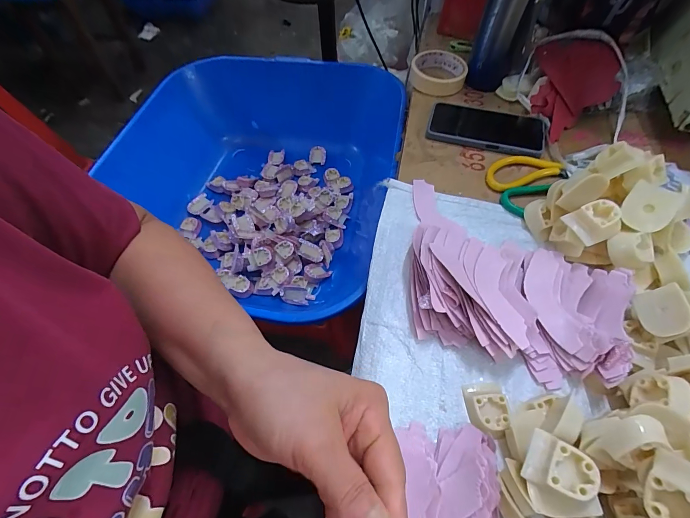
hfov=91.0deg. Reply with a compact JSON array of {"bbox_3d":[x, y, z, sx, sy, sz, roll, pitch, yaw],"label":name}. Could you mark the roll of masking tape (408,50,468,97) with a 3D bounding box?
[{"bbox_3d":[0.157,-0.313,0.576,0.092,0.032,0.095,12,59,10],"label":"roll of masking tape"}]

